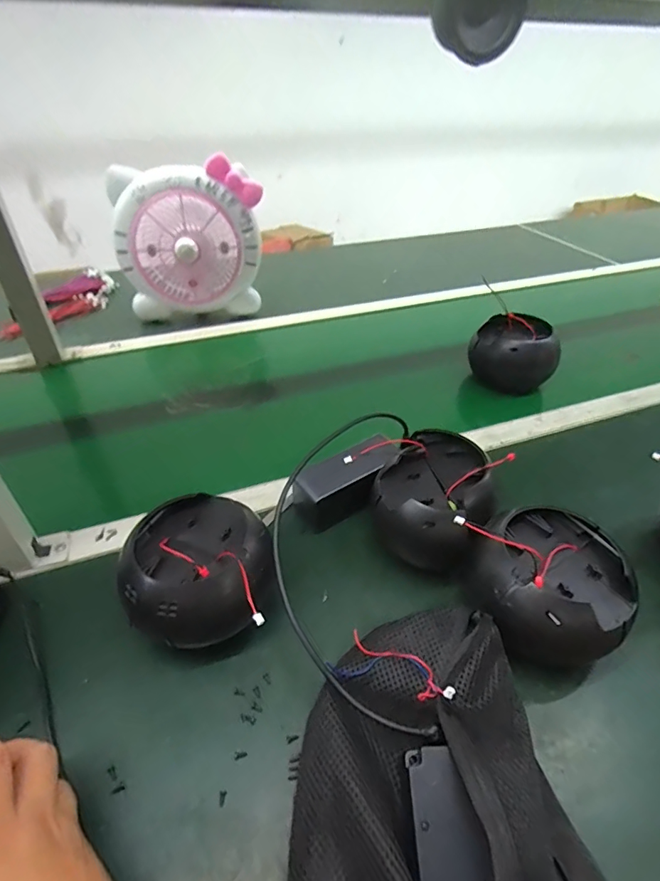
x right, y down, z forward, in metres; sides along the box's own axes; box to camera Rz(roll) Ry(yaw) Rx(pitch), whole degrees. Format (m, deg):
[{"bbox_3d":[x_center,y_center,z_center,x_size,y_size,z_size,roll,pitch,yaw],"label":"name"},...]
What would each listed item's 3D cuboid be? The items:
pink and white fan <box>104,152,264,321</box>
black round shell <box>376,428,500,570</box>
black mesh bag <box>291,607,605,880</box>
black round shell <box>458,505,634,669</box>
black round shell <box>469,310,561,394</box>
[{"bbox_3d":[-0.272,-0.384,0.910,0.268,0.248,0.116,-11,41,-14],"label":"pink and white fan"},{"bbox_3d":[0.105,0.067,0.490,0.117,0.089,0.143,21,44,23],"label":"black round shell"},{"bbox_3d":[0.064,0.234,0.290,0.184,0.080,0.238,-11,41,-14],"label":"black mesh bag"},{"bbox_3d":[0.182,0.130,0.407,0.126,0.088,0.122,13,41,14],"label":"black round shell"},{"bbox_3d":[0.291,-0.136,0.745,0.130,0.102,0.100,18,43,19],"label":"black round shell"}]

